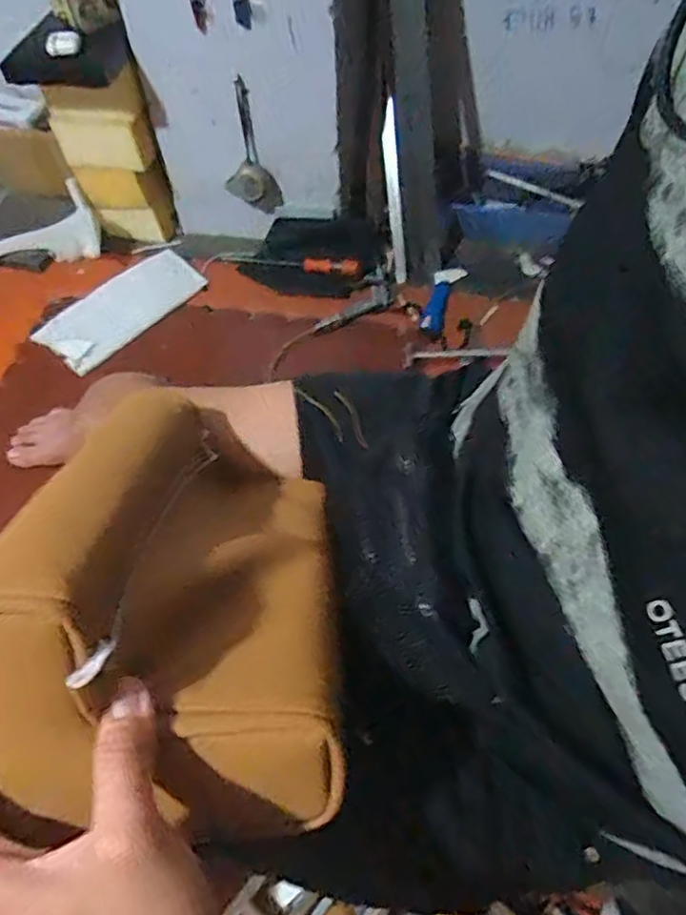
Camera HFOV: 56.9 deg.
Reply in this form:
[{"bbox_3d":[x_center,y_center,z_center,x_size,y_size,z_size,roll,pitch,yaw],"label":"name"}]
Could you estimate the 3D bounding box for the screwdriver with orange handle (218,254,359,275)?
[{"bbox_3d":[-0.104,-0.372,1.186,0.272,0.021,0.031,11,57,8],"label":"screwdriver with orange handle"}]

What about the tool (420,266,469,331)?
[{"bbox_3d":[0.174,-0.288,1.131,0.050,0.018,0.175,19,59,13],"label":"tool"}]

